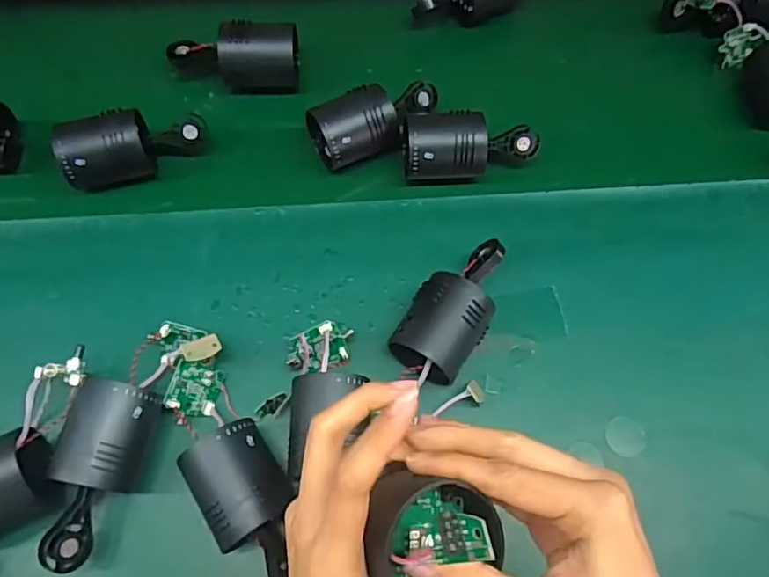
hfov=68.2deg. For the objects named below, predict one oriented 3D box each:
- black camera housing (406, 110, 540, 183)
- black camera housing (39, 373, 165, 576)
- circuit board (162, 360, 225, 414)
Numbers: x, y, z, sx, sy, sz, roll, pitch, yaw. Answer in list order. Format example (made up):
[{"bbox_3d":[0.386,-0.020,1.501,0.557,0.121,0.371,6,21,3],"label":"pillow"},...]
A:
[{"bbox_3d":[0.073,-0.123,0.485,0.123,0.045,0.057,-14,69,-7],"label":"black camera housing"},{"bbox_3d":[-0.187,0.118,0.368,0.053,0.040,0.114,15,80,3],"label":"black camera housing"},{"bbox_3d":[-0.134,0.071,0.404,0.038,0.009,0.033,28,73,-40],"label":"circuit board"}]

